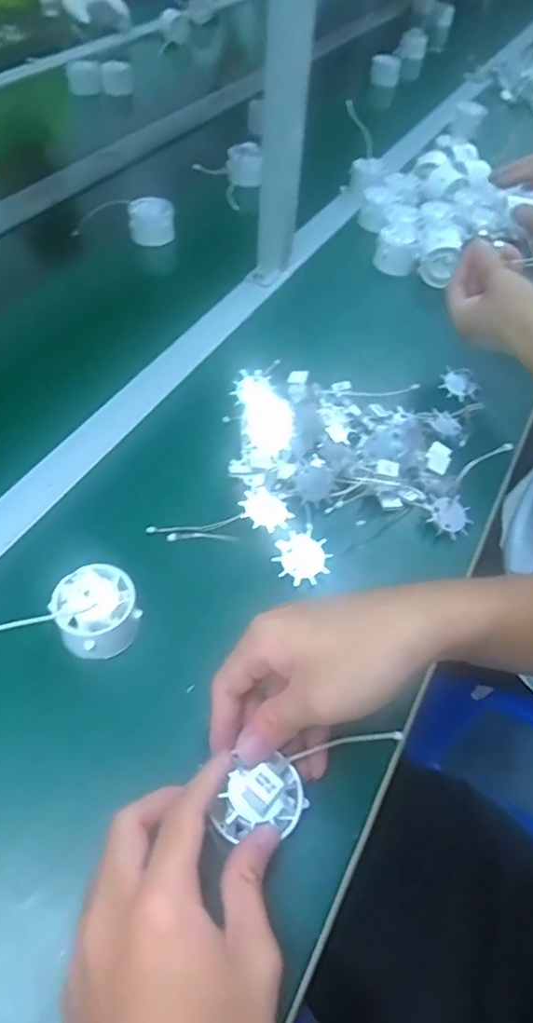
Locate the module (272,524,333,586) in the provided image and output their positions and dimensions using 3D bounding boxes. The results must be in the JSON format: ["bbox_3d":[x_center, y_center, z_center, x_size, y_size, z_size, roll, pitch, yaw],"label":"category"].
[{"bbox_3d":[0.028,0.032,0.435,0.045,0.011,0.040,-30,59,-23],"label":"module"}]

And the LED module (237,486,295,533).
[{"bbox_3d":[0.000,-0.001,0.460,0.037,0.005,0.041,-19,56,-16],"label":"LED module"}]

